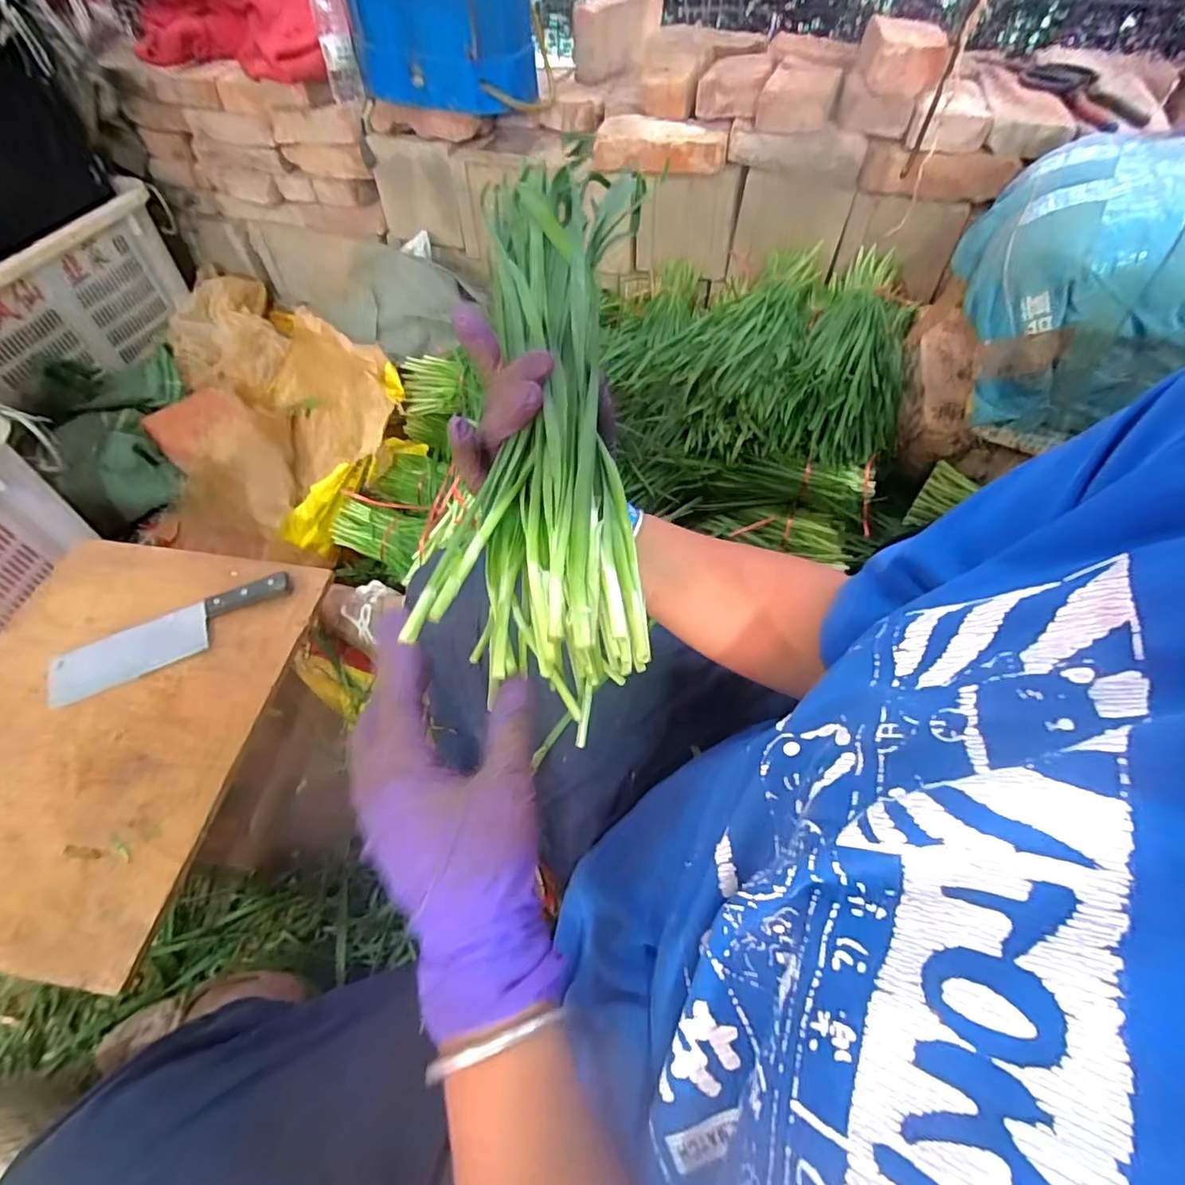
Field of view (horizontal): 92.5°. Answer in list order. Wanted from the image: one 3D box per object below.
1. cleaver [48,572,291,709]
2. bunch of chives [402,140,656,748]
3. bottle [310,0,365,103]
[{"bbox_3d":[-0.496,0.050,0.670,0.270,0.026,0.065,-22,58,-13],"label":"cleaver"},{"bbox_3d":[-0.026,-0.132,0.356,0.113,0.065,0.402,-1,66,1],"label":"bunch of chives"},{"bbox_3d":[-0.536,-1.164,1.174,0.071,0.223,0.068,-9,35,-5],"label":"bottle"}]

